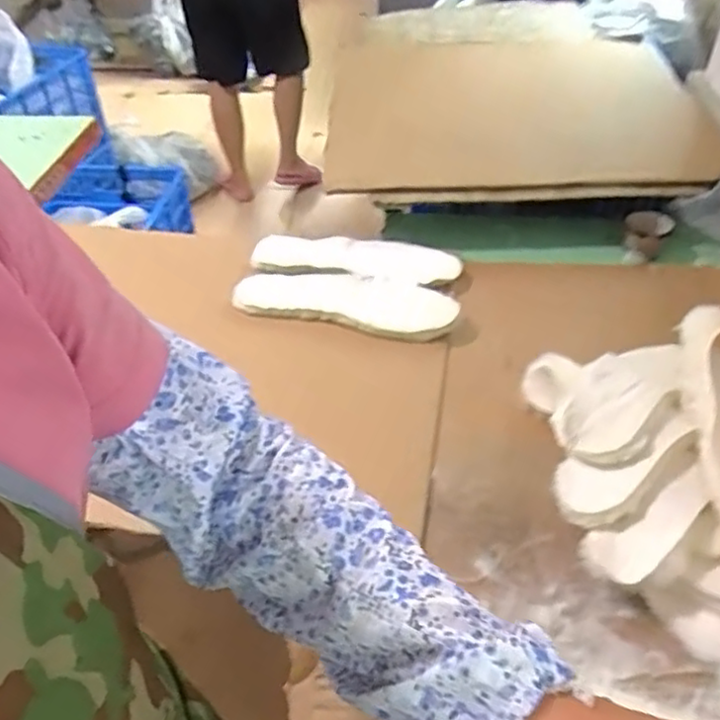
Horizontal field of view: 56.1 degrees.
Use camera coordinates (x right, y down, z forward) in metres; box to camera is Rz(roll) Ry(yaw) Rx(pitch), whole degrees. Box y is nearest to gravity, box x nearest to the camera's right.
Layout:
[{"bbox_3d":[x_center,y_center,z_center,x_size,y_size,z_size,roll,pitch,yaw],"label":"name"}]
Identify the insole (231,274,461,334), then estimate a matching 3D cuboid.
[{"bbox_3d":[-0.016,-0.080,0.843,0.269,0.022,0.086,7,44,10],"label":"insole"}]

